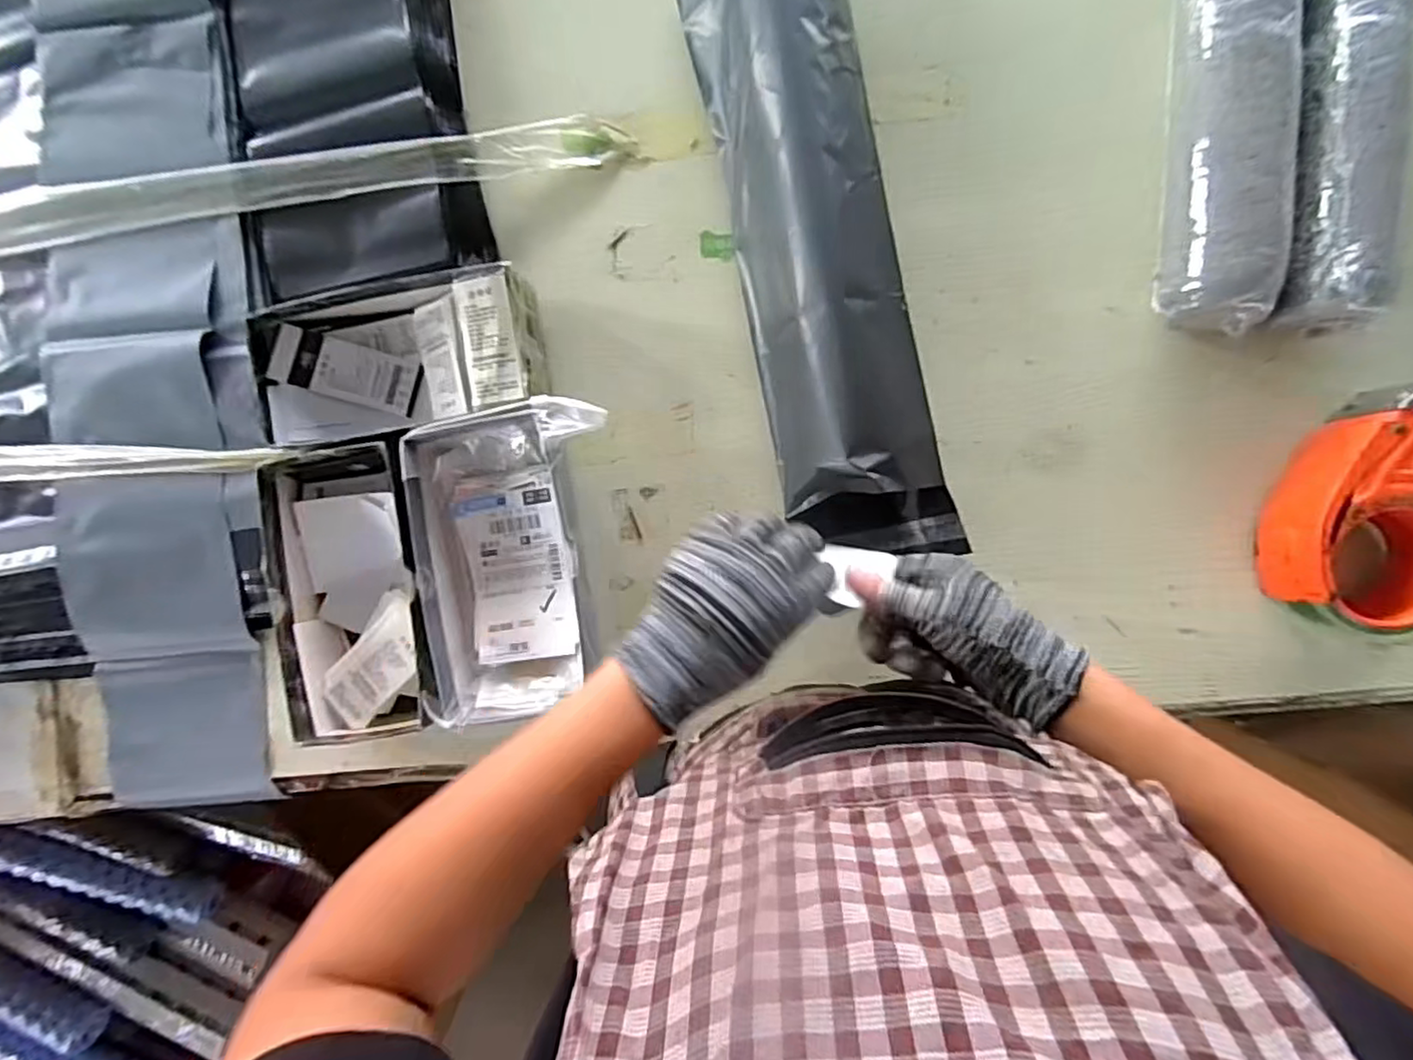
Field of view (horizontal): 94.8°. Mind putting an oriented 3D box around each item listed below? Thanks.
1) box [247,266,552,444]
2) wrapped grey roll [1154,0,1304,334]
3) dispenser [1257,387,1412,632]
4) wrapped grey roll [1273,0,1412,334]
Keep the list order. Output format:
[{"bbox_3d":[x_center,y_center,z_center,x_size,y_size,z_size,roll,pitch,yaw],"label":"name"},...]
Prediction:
[{"bbox_3d":[-0.228,-0.130,0.497,0.206,0.061,0.104,-9,88,6],"label":"box"},{"bbox_3d":[0.358,-0.338,0.444,0.070,0.069,0.397,2,89,6],"label":"wrapped grey roll"},{"bbox_3d":[0.432,-0.015,0.428,0.088,0.063,0.157,0,89,6],"label":"dispenser"},{"bbox_3d":[0.422,-0.328,0.427,0.061,0.065,0.386,5,90,6],"label":"wrapped grey roll"}]

